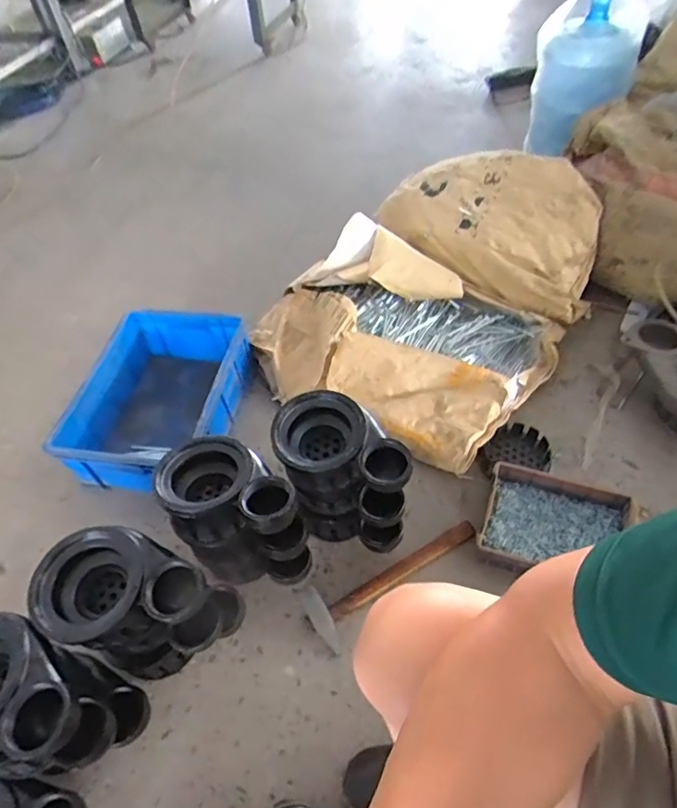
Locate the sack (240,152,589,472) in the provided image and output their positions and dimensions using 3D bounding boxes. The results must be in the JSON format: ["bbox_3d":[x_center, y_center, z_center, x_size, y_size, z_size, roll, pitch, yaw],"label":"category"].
[{"bbox_3d":[0.206,-0.280,1.195,0.601,0.254,0.681,27,57,23],"label":"sack"}]

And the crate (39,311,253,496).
[{"bbox_3d":[-0.382,-0.003,1.136,0.306,0.162,0.413,9,52,11],"label":"crate"}]

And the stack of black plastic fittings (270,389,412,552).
[{"bbox_3d":[0.013,0.130,0.878,0.213,0.259,0.148,17,54,16],"label":"stack of black plastic fittings"}]

